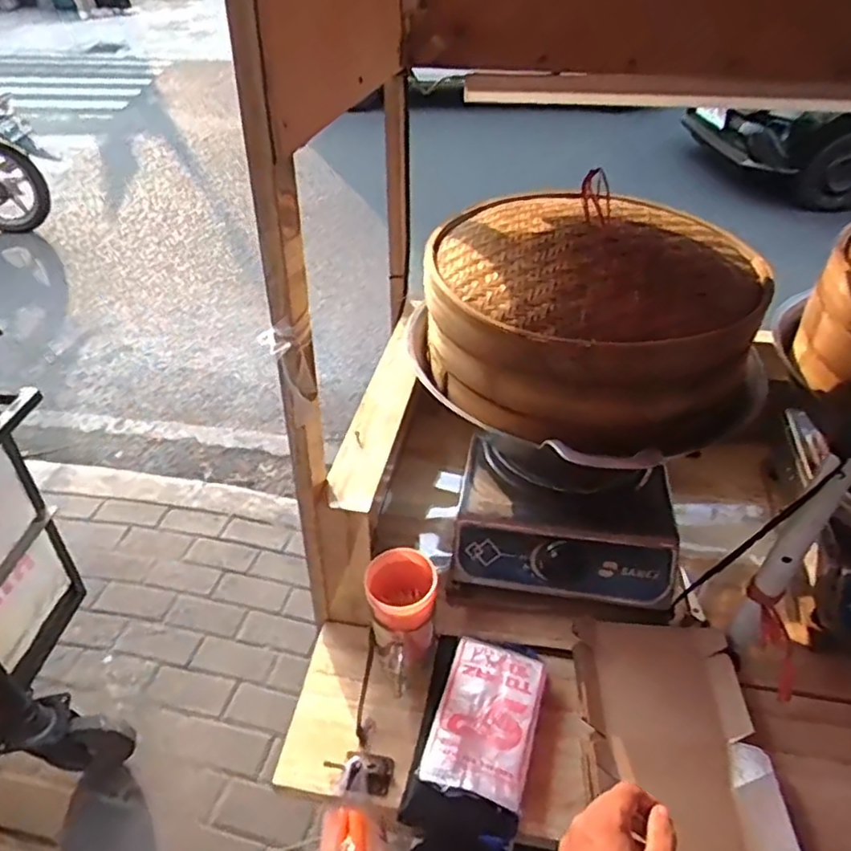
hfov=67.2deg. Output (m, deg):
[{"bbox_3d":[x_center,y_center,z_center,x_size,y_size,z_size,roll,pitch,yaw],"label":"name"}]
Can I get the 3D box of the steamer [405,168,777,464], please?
[{"bbox_3d":[0.190,-0.136,0.767,0.339,0.182,0.370,2,39,-2],"label":"steamer"}]

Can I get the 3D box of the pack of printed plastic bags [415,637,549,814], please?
[{"bbox_3d":[0.066,0.312,0.690,0.108,0.021,0.162,15,41,14],"label":"pack of printed plastic bags"}]

